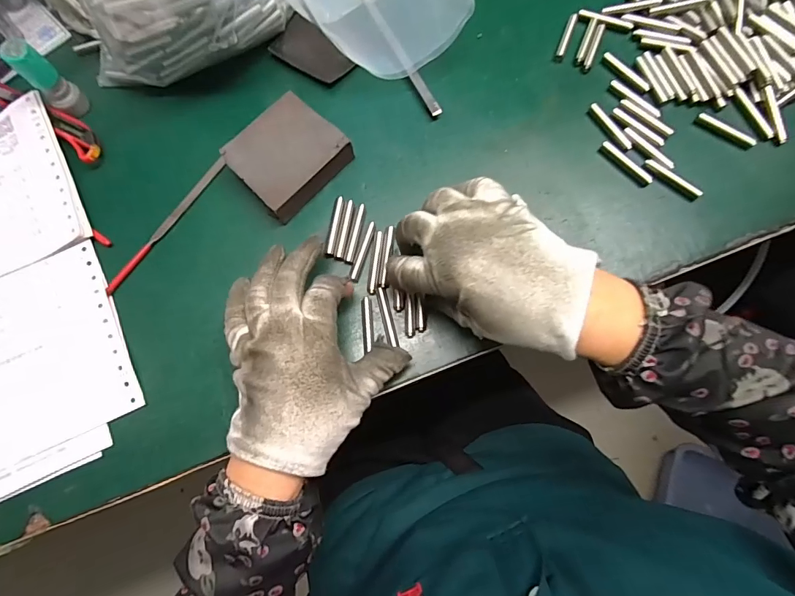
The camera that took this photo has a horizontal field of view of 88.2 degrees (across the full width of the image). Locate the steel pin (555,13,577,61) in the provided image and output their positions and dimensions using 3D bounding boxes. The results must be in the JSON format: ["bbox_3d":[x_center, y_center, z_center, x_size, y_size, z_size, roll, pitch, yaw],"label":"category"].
[{"bbox_3d":[0.149,-0.229,0.360,0.008,0.005,0.049,20,77,5],"label":"steel pin"}]

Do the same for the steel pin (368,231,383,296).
[{"bbox_3d":[-0.016,-0.027,0.309,0.006,0.004,0.049,8,76,2],"label":"steel pin"}]

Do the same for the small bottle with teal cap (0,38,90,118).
[{"bbox_3d":[-0.272,-0.168,0.320,0.022,0.063,0.025,41,80,9],"label":"small bottle with teal cap"}]

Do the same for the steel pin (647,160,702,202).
[{"bbox_3d":[0.216,-0.093,0.322,0.046,0.009,0.008,40,80,9],"label":"steel pin"}]

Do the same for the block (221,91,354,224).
[{"bbox_3d":[-0.086,-0.109,0.322,0.075,0.029,0.080,39,80,9],"label":"block"}]

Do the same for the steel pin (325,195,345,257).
[{"bbox_3d":[-0.049,-0.056,0.316,0.008,0.004,0.049,9,76,3],"label":"steel pin"}]

